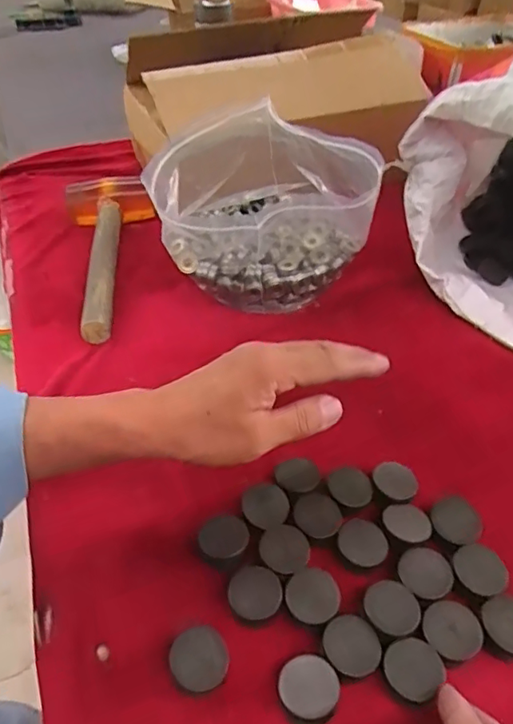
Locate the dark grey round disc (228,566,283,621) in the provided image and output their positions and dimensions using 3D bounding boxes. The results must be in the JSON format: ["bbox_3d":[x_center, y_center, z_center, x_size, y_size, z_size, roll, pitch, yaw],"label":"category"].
[{"bbox_3d":[-0.001,0.145,0.339,0.032,0.007,0.031,0,42,0],"label":"dark grey round disc"}]

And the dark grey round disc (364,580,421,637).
[{"bbox_3d":[0.082,0.149,0.328,0.031,0.004,0.031,0,42,0],"label":"dark grey round disc"}]

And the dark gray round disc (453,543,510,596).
[{"bbox_3d":[0.142,0.131,0.344,0.028,0.007,0.031,-12,43,-12],"label":"dark gray round disc"}]

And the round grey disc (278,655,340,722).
[{"bbox_3d":[0.029,0.180,0.300,0.032,0.012,0.031,0,42,0],"label":"round grey disc"}]

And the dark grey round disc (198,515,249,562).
[{"bbox_3d":[-0.022,0.121,0.364,0.033,0.014,0.032,0,42,0],"label":"dark grey round disc"}]

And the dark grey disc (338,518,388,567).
[{"bbox_3d":[0.072,0.121,0.366,0.032,0.004,0.033,0,42,0],"label":"dark grey disc"}]

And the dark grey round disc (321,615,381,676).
[{"bbox_3d":[0.055,0.164,0.313,0.031,0.004,0.032,-16,44,-17],"label":"dark grey round disc"}]

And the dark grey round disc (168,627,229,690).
[{"bbox_3d":[-0.033,0.172,0.311,0.032,0.013,0.033,0,42,0],"label":"dark grey round disc"}]

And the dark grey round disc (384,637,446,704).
[{"bbox_3d":[0.089,0.174,0.306,0.032,0.005,0.030,0,42,0],"label":"dark grey round disc"}]

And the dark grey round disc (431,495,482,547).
[{"bbox_3d":[0.135,0.109,0.369,0.029,0.014,0.035,-2,42,-2],"label":"dark grey round disc"}]

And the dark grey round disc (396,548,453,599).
[{"bbox_3d":[0.108,0.134,0.345,0.033,0.004,0.035,0,42,0],"label":"dark grey round disc"}]

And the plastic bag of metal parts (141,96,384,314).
[{"bbox_3d":[0.003,-0.155,0.551,0.210,0.170,0.127,-7,42,-7],"label":"plastic bag of metal parts"}]

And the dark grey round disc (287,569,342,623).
[{"bbox_3d":[0.035,0.145,0.337,0.032,0.004,0.033,0,42,0],"label":"dark grey round disc"}]

